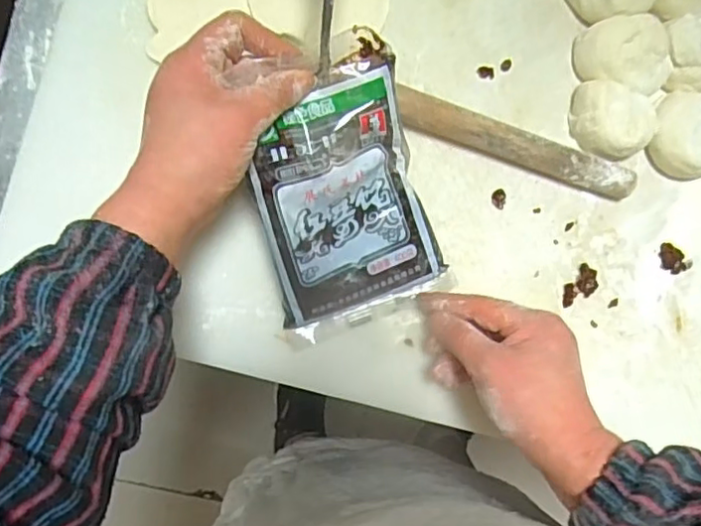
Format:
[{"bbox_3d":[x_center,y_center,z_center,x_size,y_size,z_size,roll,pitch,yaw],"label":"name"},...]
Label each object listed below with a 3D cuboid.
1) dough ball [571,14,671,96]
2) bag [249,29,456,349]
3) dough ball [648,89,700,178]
[{"bbox_3d":[0.187,-0.142,0.431,0.061,0.033,0.044,12,89,-5],"label":"dough ball"},{"bbox_3d":[-0.006,-0.039,0.387,0.106,0.021,0.172,-22,115,-13],"label":"bag"},{"bbox_3d":[0.238,-0.091,0.439,0.057,0.031,0.056,0,90,-5],"label":"dough ball"}]

